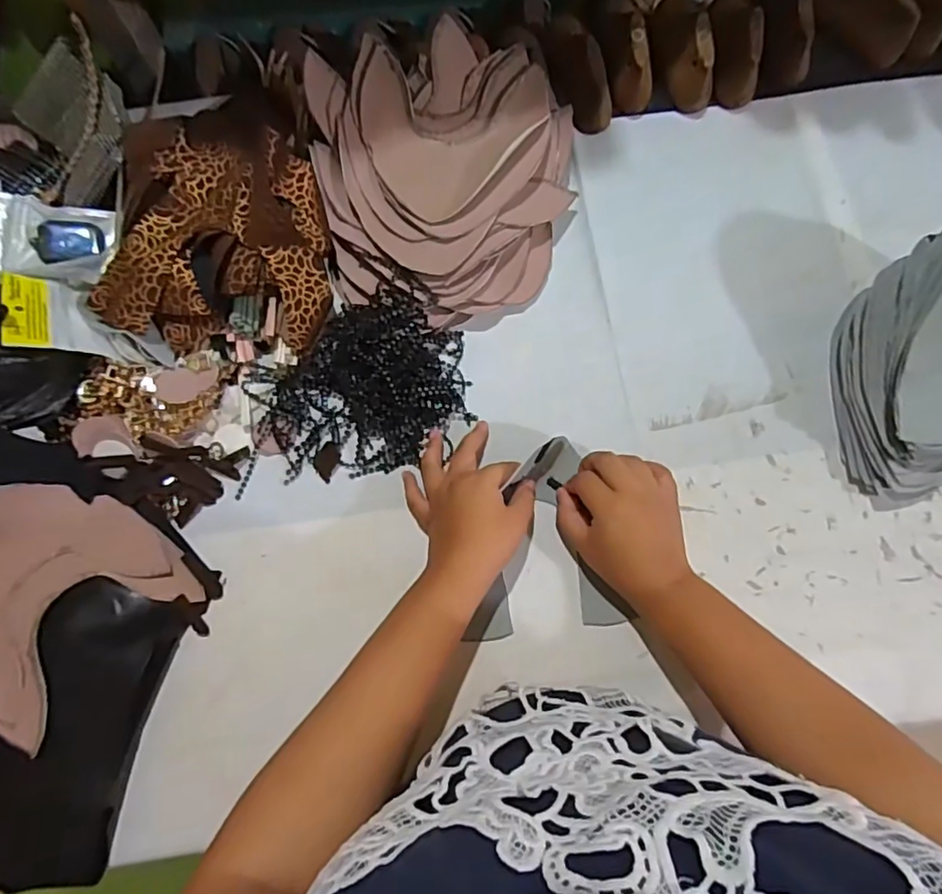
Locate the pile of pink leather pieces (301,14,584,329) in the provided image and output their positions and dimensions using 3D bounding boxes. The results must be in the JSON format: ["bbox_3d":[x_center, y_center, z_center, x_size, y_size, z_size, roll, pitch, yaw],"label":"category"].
[{"bbox_3d":[-0.019,-0.244,0.524,0.230,0.070,0.260,-8,74,-1],"label":"pile of pink leather pieces"}]

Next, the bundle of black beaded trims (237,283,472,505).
[{"bbox_3d":[-0.103,-0.052,0.493,0.196,0.033,0.147,-12,74,-2],"label":"bundle of black beaded trims"}]

